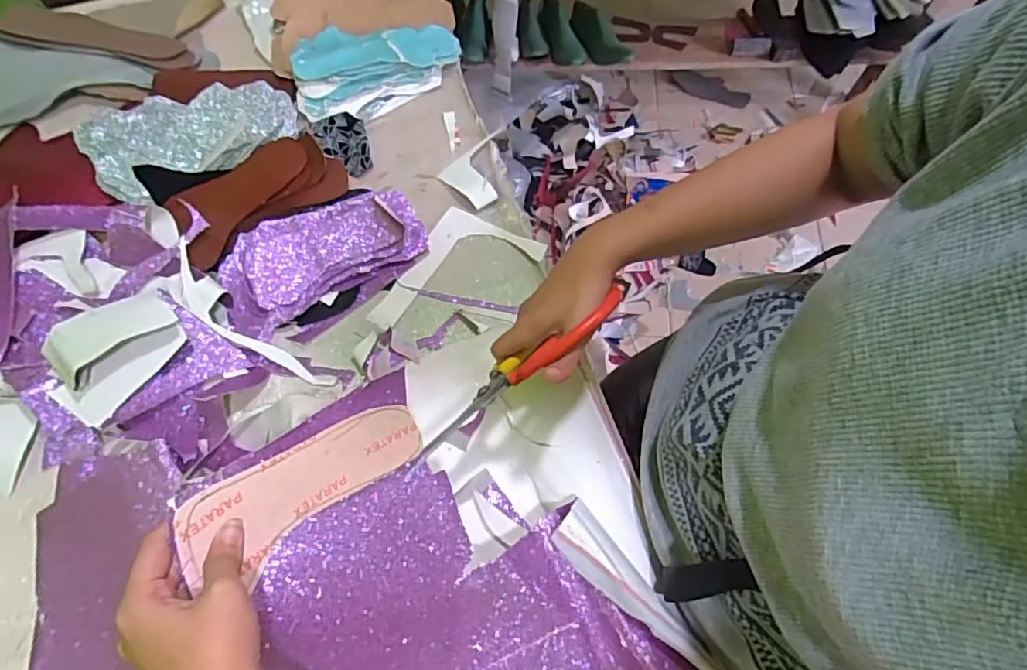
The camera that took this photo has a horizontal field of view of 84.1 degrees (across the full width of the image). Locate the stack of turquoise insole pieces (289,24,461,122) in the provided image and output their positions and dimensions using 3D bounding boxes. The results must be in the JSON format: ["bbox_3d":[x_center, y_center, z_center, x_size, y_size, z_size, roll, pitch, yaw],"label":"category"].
[{"bbox_3d":[-0.167,-0.335,0.703,0.202,0.043,0.121,-14,67,-5],"label":"stack of turquoise insole pieces"}]

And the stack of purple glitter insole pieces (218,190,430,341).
[{"bbox_3d":[-0.199,-0.084,0.594,0.210,0.037,0.113,-27,69,-11],"label":"stack of purple glitter insole pieces"}]

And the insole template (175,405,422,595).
[{"bbox_3d":[-0.133,0.094,0.364,0.151,0.011,0.062,-36,112,-20],"label":"insole template"}]

